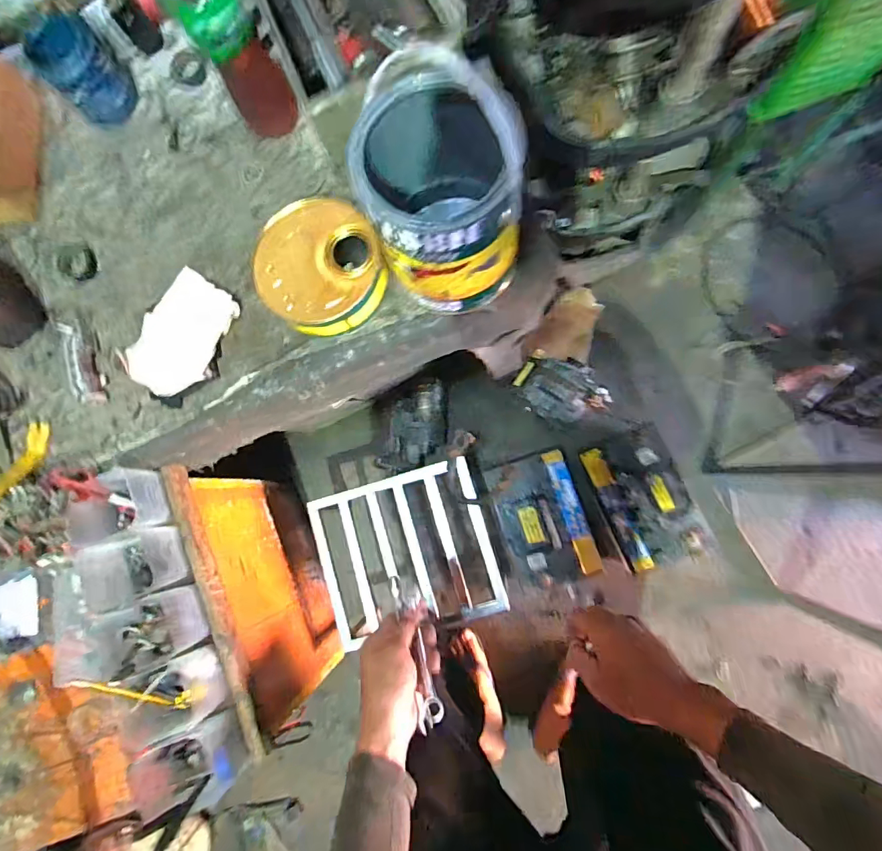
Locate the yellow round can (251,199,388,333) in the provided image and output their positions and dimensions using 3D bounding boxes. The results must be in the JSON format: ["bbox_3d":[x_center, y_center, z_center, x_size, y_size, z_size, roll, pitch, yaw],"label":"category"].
[{"bbox_3d":[-0.152,-0.202,0.635,0.161,0.080,0.150,-1,84,6],"label":"yellow round can"}]

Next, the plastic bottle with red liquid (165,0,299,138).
[{"bbox_3d":[-0.251,-0.457,0.586,0.079,0.262,0.066,-26,82,3],"label":"plastic bottle with red liquid"}]

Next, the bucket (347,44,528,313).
[{"bbox_3d":[0.002,-0.249,0.527,0.153,0.264,0.174,-20,82,3],"label":"bucket"}]

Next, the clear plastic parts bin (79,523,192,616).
[{"bbox_3d":[-0.436,0.201,0.698,0.134,0.094,0.090,-17,83,4],"label":"clear plastic parts bin"}]

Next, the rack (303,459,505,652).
[{"bbox_3d":[-0.072,0.255,0.967,0.342,0.033,0.304,-17,83,4],"label":"rack"}]

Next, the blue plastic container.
[{"bbox_3d":[-0.519,-0.517,0.701,0.099,0.096,0.114,-40,82,0],"label":"blue plastic container"}]

